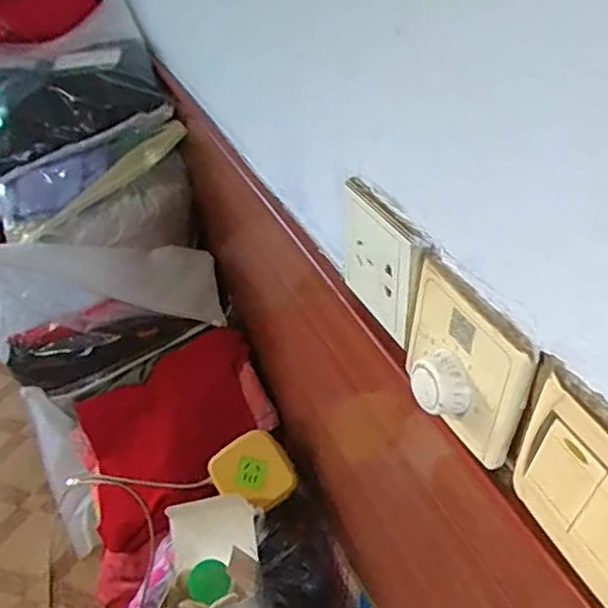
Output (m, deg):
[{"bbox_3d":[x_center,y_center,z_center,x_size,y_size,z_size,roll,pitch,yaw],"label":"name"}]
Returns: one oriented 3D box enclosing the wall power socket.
[{"bbox_3d":[0.048,-0.025,0.374,0.011,0.078,0.086,-18,42,-15],"label":"wall power socket"}]

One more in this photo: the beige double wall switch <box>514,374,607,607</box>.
[{"bbox_3d":[0.120,0.086,0.251,0.010,0.080,0.083,-19,42,-17],"label":"beige double wall switch"}]

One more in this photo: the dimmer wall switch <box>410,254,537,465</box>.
[{"bbox_3d":[0.076,0.034,0.314,0.028,0.079,0.082,-20,42,-17],"label":"dimmer wall switch"}]

